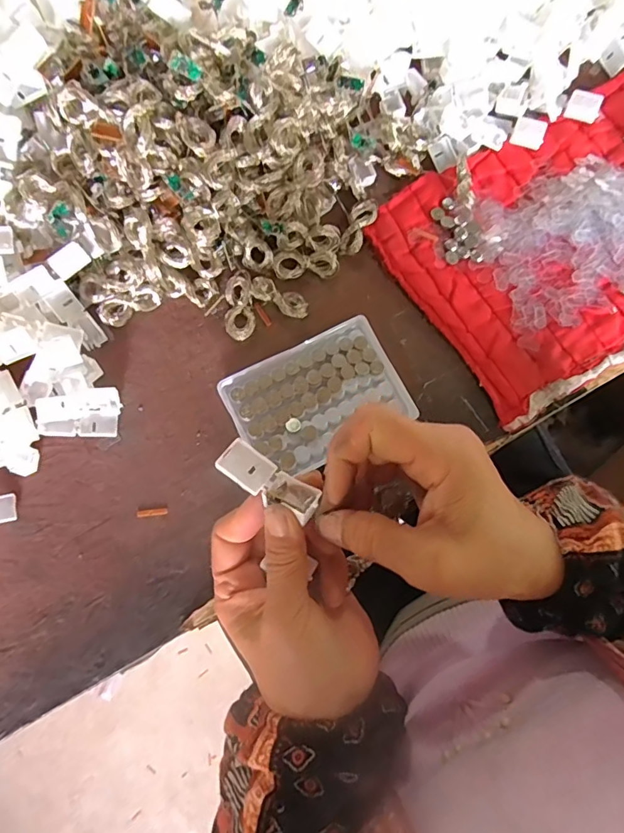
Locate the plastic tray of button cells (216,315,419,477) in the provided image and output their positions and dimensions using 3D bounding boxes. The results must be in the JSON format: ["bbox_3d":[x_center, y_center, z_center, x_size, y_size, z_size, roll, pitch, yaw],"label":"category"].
[{"bbox_3d":[0.004,-0.015,0.374,0.127,0.011,0.090,-27,81,-6],"label":"plastic tray of button cells"}]

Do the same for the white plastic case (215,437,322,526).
[{"bbox_3d":[-0.022,0.033,0.252,0.055,0.016,0.020,30,81,9],"label":"white plastic case"}]

